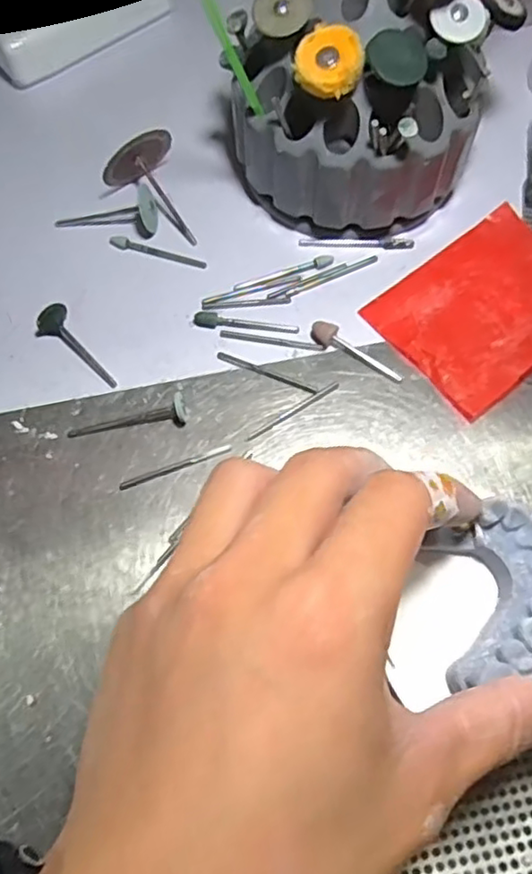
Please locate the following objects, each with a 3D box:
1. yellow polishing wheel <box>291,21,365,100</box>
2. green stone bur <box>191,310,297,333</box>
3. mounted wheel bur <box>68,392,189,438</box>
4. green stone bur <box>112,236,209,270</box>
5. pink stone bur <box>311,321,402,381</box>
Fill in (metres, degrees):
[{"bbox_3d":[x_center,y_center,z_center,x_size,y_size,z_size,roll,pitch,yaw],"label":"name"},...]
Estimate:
[{"bbox_3d":[0.022,-0.130,0.221,0.023,0.004,0.024,0,89,10],"label":"yellow polishing wheel"},{"bbox_3d":[-0.008,-0.047,0.266,0.043,0.004,0.008,11,68,5],"label":"green stone bur"},{"bbox_3d":[-0.053,-0.006,0.246,0.047,0.010,0.010,-14,68,-5],"label":"mounted wheel bur"},{"bbox_3d":[-0.048,-0.081,0.280,0.045,0.004,0.006,19,69,8],"label":"green stone bur"},{"bbox_3d":[0.037,-0.034,0.258,0.041,0.006,0.009,33,72,13],"label":"pink stone bur"}]

